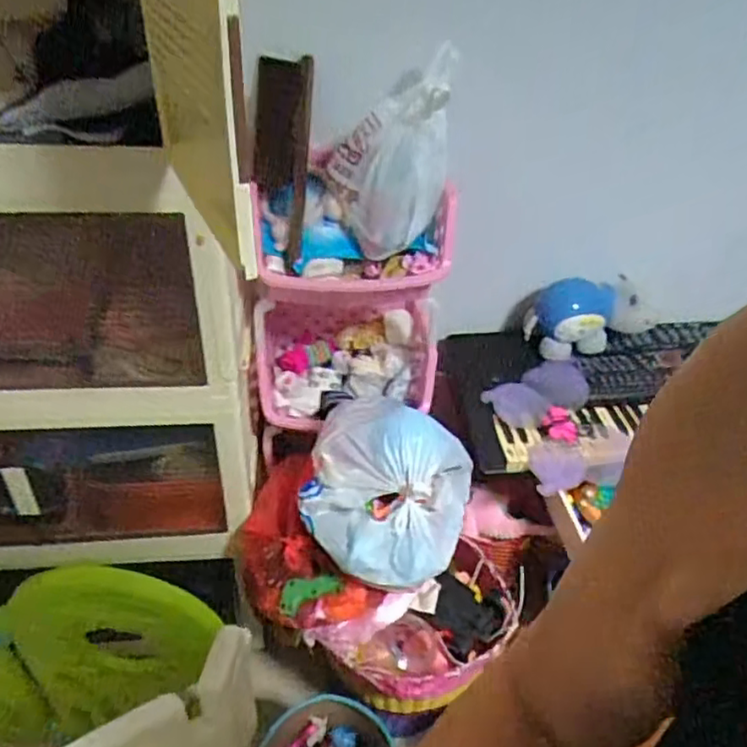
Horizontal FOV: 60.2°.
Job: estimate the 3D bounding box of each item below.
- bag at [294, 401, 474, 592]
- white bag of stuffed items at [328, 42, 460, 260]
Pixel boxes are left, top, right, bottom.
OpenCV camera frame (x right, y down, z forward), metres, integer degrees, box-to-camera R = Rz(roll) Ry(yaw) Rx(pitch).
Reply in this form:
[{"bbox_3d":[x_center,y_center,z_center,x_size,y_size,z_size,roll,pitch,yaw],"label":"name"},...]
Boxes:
[{"bbox_3d":[0.022,0.172,1.021,0.260,0.146,0.264,11,40,9],"label":"bag"},{"bbox_3d":[0.027,-0.339,1.032,0.176,0.329,0.171,6,40,3],"label":"white bag of stuffed items"}]

